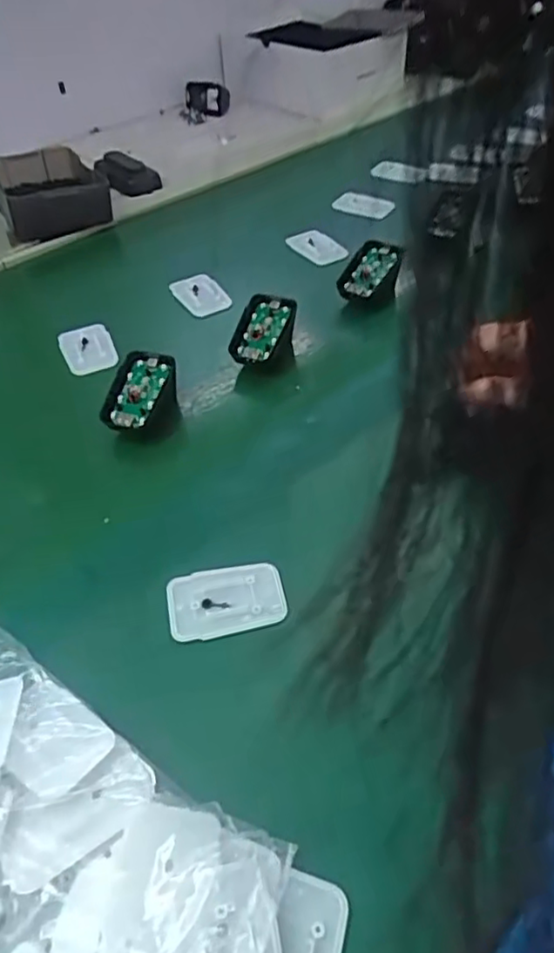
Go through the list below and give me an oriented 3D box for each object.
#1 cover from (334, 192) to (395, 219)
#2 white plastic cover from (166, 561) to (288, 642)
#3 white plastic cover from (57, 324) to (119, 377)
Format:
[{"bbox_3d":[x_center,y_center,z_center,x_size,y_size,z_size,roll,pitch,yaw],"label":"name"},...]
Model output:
[{"bbox_3d":[0.107,-0.335,0.775,0.068,0.009,0.046,21,53,23],"label":"cover"},{"bbox_3d":[-0.031,0.075,0.385,0.070,0.005,0.046,-12,48,-4],"label":"white plastic cover"},{"bbox_3d":[-0.175,-0.120,0.580,0.047,0.009,0.066,-21,49,-12],"label":"white plastic cover"}]

